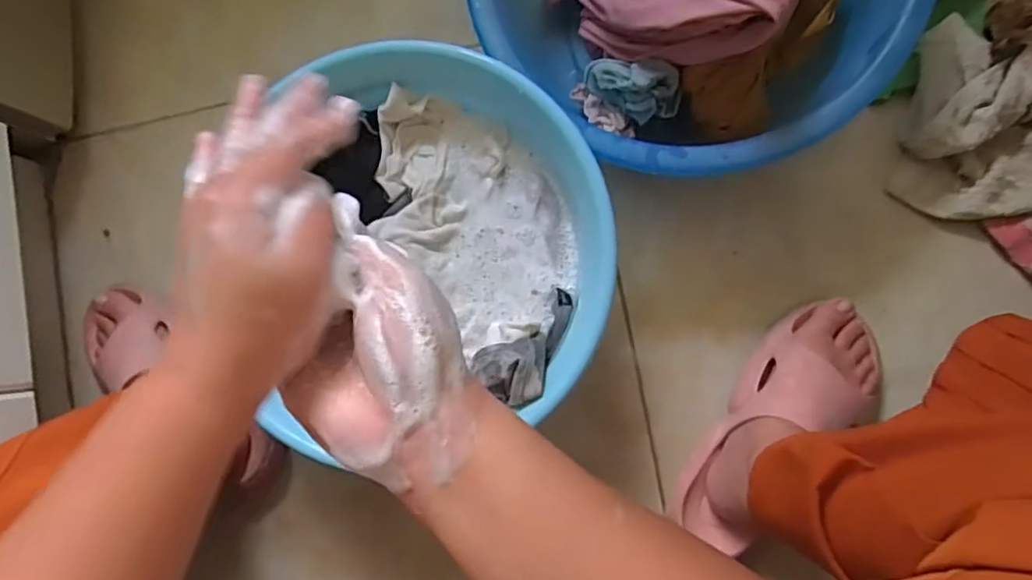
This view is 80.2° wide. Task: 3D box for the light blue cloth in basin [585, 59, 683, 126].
[{"bbox_3d":[0.096,-0.171,0.508,0.085,0.037,0.041,26,89,8],"label":"light blue cloth in basin"}]

